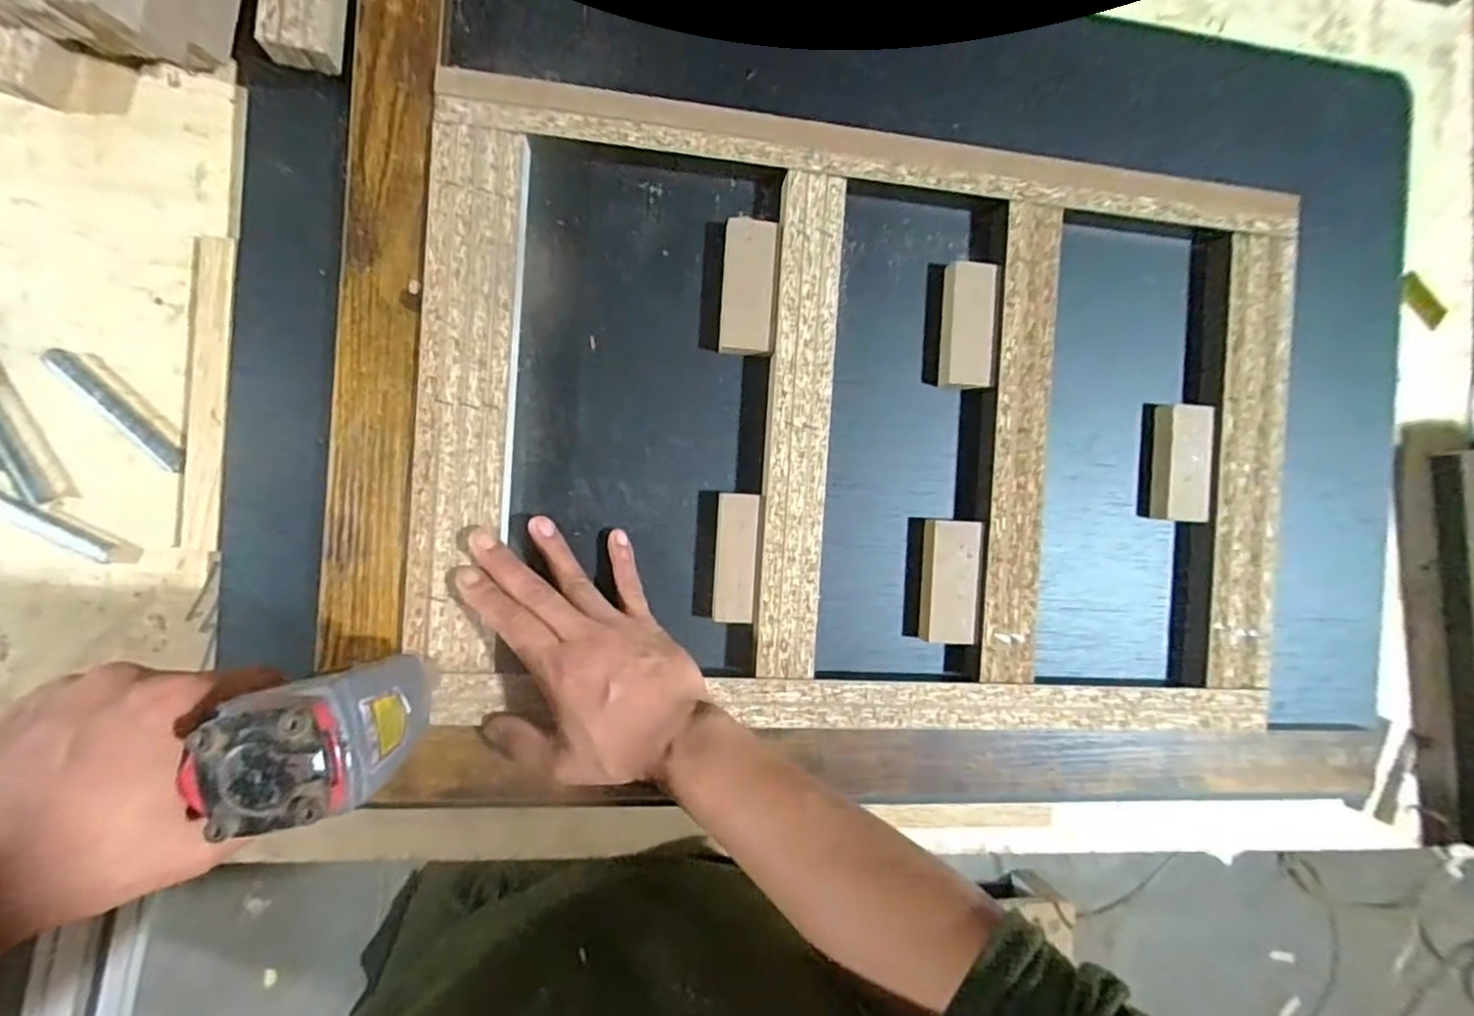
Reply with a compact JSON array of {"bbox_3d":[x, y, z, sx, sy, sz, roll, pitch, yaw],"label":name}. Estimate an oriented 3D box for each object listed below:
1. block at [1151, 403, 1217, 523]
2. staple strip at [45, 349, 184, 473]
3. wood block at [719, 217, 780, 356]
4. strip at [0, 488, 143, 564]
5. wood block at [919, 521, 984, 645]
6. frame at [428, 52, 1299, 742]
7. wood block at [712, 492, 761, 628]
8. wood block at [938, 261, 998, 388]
[{"bbox_3d":[0.308,-0.031,0.435,0.034,0.020,0.078,1,91,-9],"label":"block"},{"bbox_3d":[-0.363,-0.058,0.368,0.096,0.004,0.013,44,85,-7],"label":"staple strip"},{"bbox_3d":[0.007,-0.138,0.393,0.031,0.017,0.082,4,91,-9],"label":"wood block"},{"bbox_3d":[-0.397,0.008,0.359,0.105,0.004,0.016,25,87,-8],"label":"strip"},{"bbox_3d":[0.142,0.049,0.419,0.035,0.019,0.080,3,91,-9],"label":"wood block"},{"bbox_3d":[0.096,-0.051,0.401,0.560,0.018,0.378,3,89,-7],"label":"frame"},{"bbox_3d":[-0.001,0.031,0.397,0.025,0.017,0.079,4,91,-9],"label":"wood block"},{"bbox_3d":[0.152,-0.119,0.414,0.030,0.017,0.079,3,91,-9],"label":"wood block"}]

